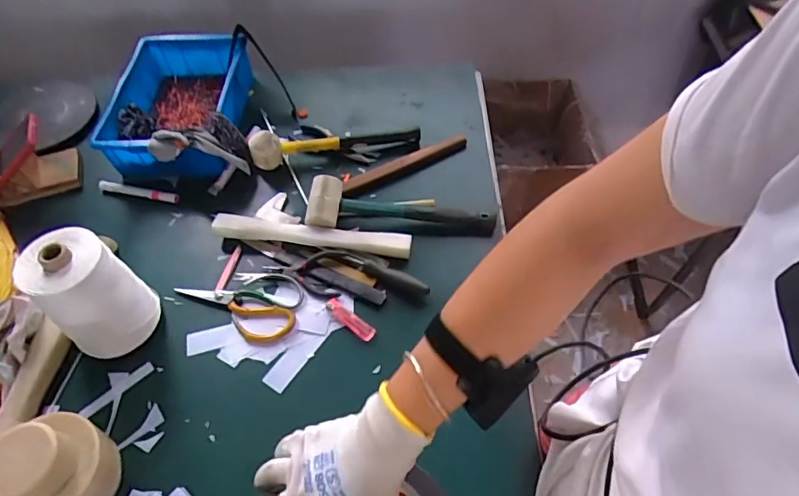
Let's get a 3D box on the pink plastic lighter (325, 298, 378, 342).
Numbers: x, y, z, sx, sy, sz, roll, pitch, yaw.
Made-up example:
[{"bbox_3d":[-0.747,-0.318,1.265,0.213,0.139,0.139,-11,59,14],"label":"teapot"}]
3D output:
[{"bbox_3d":[-0.067,0.098,0.704,0.080,0.010,0.020,33,63,22],"label":"pink plastic lighter"}]

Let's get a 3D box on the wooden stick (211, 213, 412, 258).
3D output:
[{"bbox_3d":[-0.130,-0.018,0.765,0.292,0.033,0.034,6,56,6],"label":"wooden stick"}]

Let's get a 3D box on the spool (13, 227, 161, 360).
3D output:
[{"bbox_3d":[-0.381,0.061,0.641,0.096,0.169,0.102,-1,55,1],"label":"spool"}]

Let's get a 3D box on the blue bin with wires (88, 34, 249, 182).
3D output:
[{"bbox_3d":[-0.395,-0.258,0.907,0.228,0.080,0.299,0,55,2],"label":"blue bin with wires"}]

